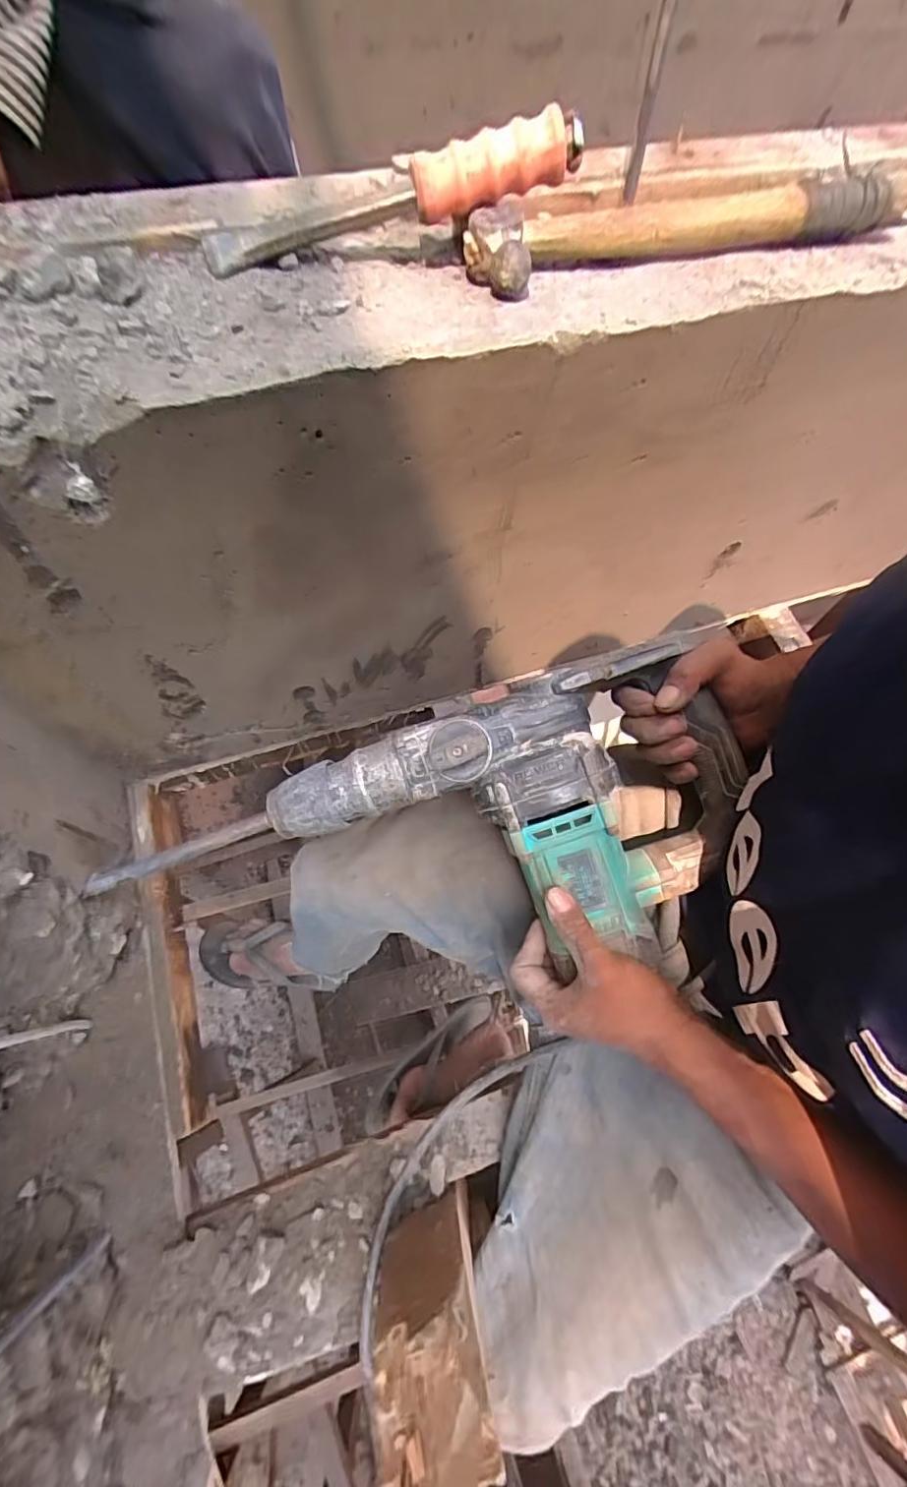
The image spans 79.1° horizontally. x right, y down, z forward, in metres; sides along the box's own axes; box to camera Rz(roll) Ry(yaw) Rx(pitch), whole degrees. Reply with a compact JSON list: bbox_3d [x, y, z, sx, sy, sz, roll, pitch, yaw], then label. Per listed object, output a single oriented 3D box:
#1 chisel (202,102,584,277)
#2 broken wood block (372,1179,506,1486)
[{"bbox_3d":[-0.041,-0.336,0.338,0.235,0.035,0.028,-10,65,7],"label":"chisel"},{"bbox_3d":[-0.011,0.351,0.335,0.067,0.251,0.047,-22,67,-13],"label":"broken wood block"}]

